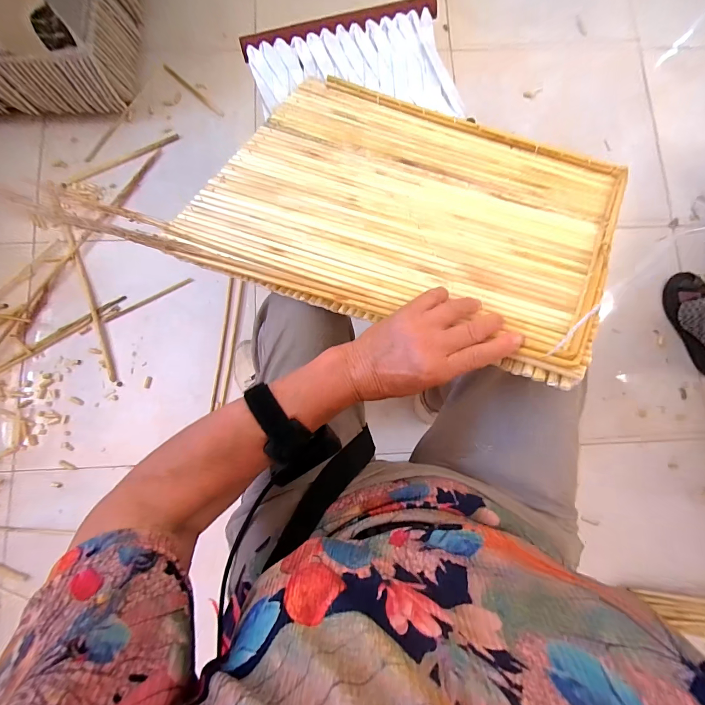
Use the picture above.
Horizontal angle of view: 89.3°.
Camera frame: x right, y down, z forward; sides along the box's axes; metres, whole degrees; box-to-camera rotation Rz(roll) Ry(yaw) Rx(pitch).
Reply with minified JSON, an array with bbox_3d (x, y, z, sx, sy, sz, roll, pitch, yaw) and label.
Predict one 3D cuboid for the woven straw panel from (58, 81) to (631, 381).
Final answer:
[{"bbox_3d":[0.020,-0.193,0.426,0.524,0.028,0.345,20,62,12],"label":"woven straw panel"}]

